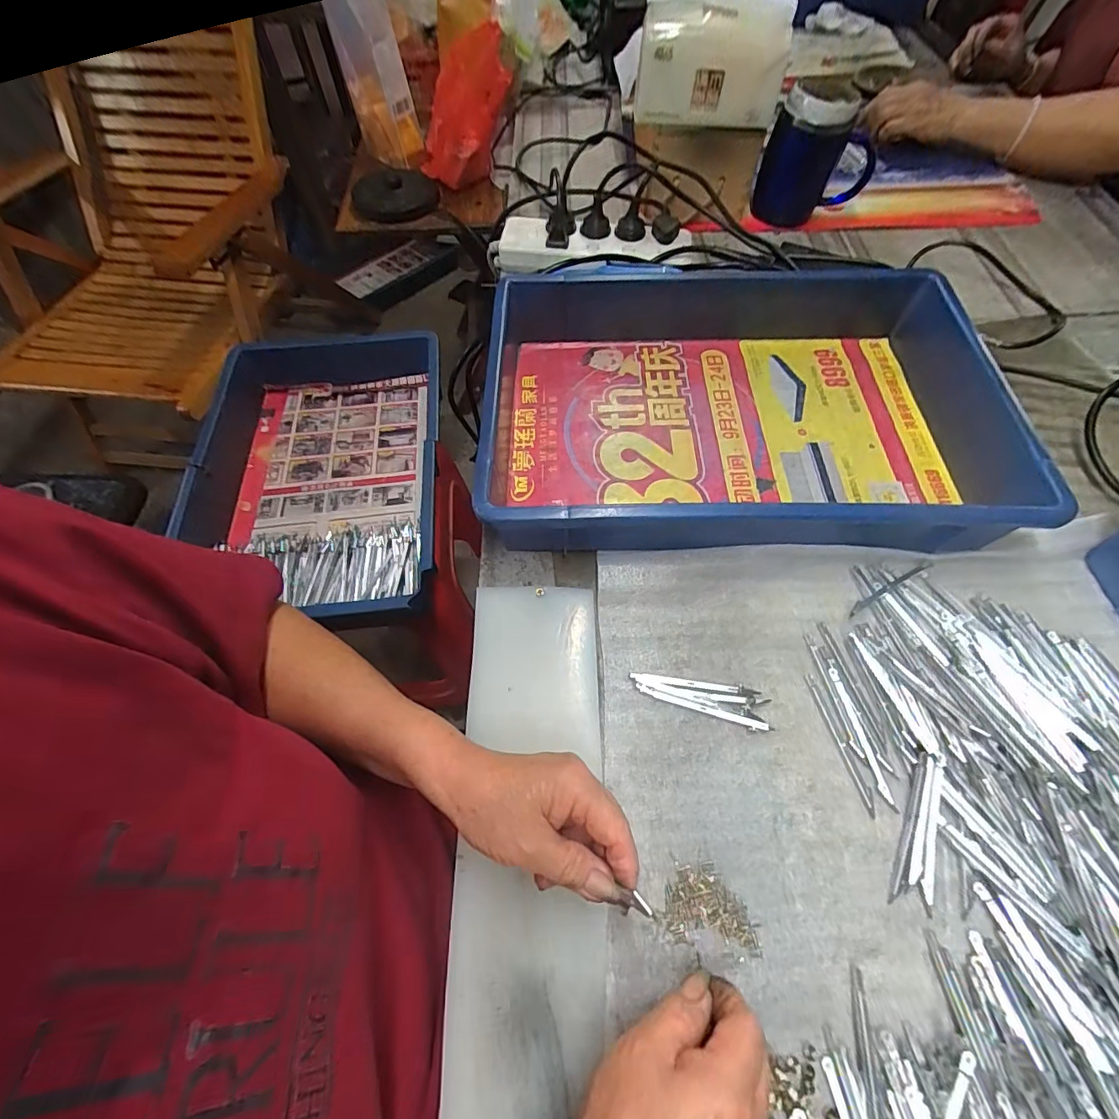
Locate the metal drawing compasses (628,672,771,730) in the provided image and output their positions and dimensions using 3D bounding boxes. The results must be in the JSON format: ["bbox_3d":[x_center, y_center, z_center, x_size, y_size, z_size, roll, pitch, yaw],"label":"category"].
[{"bbox_3d":[0.102,0.098,0.356,0.095,0.007,0.028,14,66,7],"label":"metal drawing compasses"}]

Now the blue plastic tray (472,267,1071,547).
[{"bbox_3d":[0.153,-0.141,0.443,0.418,0.074,0.280,0,62,1],"label":"blue plastic tray"}]

